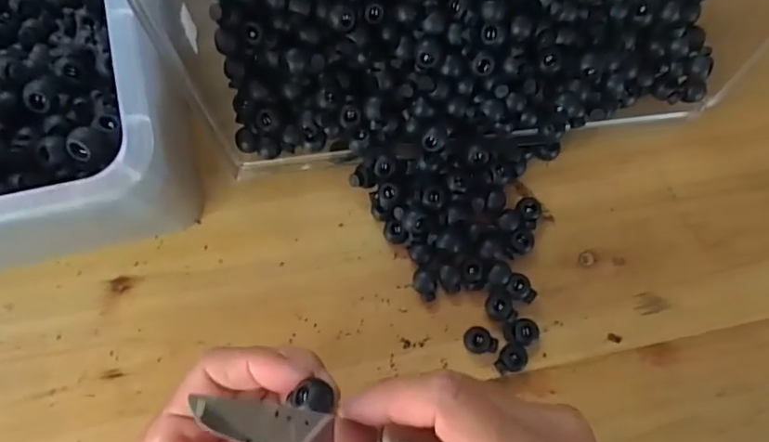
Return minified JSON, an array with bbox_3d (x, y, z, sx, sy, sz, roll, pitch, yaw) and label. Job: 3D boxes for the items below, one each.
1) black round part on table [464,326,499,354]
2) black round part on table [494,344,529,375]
[{"bbox_3d":[0.057,0.070,0.306,0.019,0.009,0.015,1,76,0],"label":"black round part on table"},{"bbox_3d":[0.074,0.081,0.303,0.014,0.009,0.019,33,78,8],"label":"black round part on table"}]

